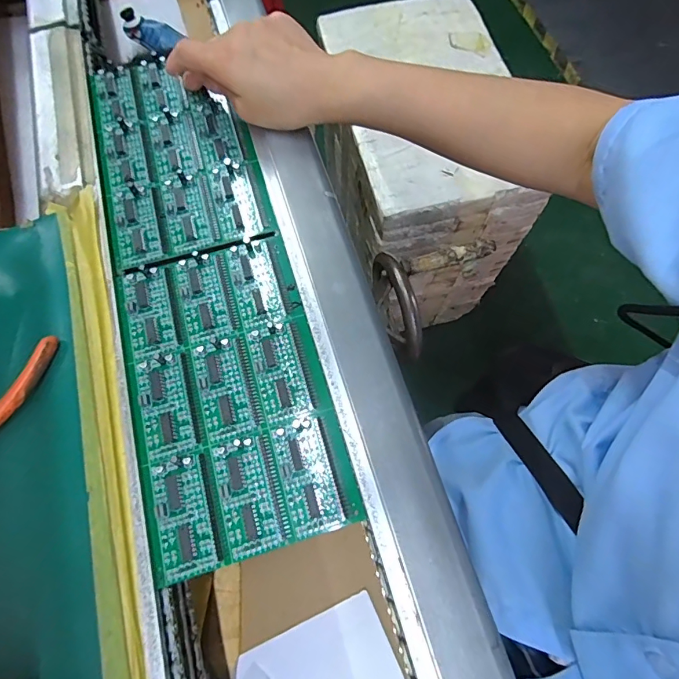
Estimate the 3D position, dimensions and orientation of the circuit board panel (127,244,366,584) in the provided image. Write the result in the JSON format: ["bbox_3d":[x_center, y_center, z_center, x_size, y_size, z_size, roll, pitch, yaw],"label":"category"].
[{"bbox_3d":[-0.074,0.031,0.285,0.120,0.007,0.204,-16,69,-7],"label":"circuit board panel"}]

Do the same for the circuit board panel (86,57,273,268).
[{"bbox_3d":[-0.135,-0.160,0.357,0.119,0.008,0.204,-16,69,-6],"label":"circuit board panel"}]

